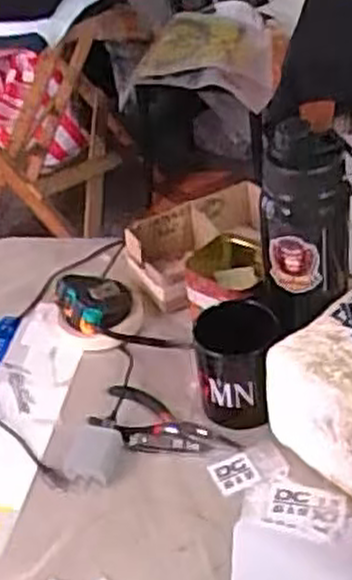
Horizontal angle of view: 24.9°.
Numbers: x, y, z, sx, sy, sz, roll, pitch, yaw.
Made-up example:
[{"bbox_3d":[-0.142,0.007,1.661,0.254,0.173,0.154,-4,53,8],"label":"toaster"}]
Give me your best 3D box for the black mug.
[{"bbox_3d":[0.058,0.067,0.756,0.075,0.096,0.090,-1,39,8],"label":"black mug"}]

